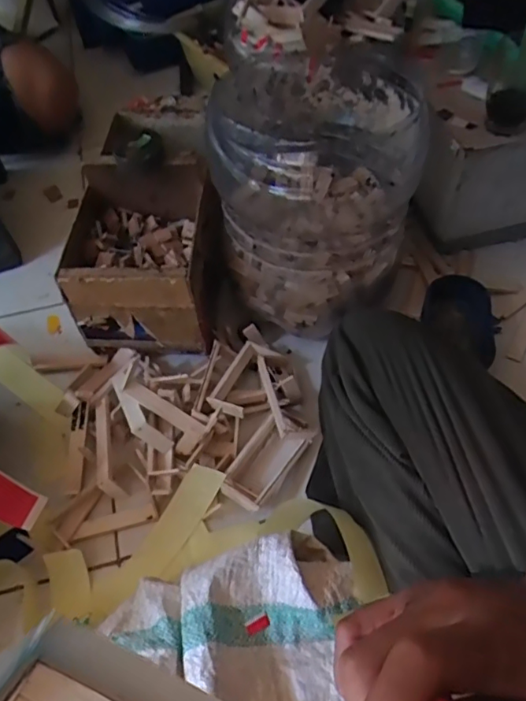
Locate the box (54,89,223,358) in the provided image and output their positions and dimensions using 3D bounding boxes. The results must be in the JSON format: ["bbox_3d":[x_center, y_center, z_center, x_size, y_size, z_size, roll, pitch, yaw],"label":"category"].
[{"bbox_3d":[-0.151,-0.114,0.691,0.167,0.211,0.171,0,54,3],"label":"box"}]

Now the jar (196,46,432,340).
[{"bbox_3d":[0.065,-0.205,0.663,0.224,0.259,0.256,8,55,9],"label":"jar"}]

